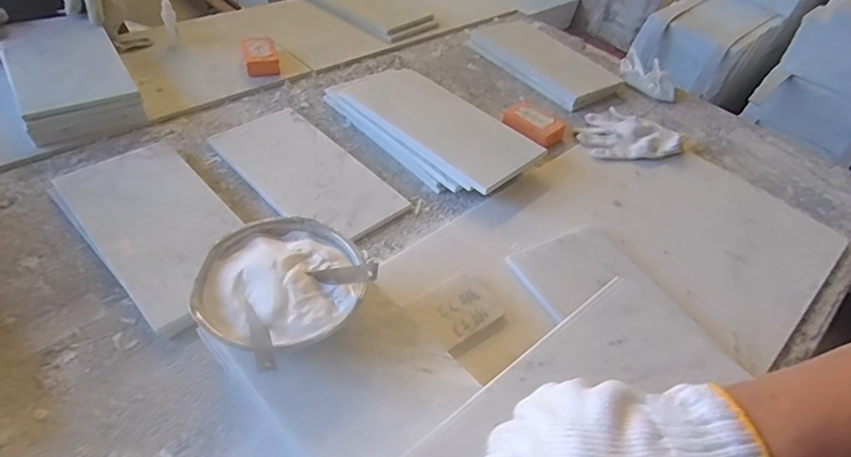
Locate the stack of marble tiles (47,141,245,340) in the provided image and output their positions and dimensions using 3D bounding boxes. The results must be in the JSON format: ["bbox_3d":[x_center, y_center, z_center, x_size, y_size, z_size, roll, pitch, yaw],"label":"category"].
[{"bbox_3d":[-0.328,-0.007,0.642,0.291,0.027,0.153,37,52,26],"label":"stack of marble tiles"}]

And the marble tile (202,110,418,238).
[{"bbox_3d":[-0.175,-0.087,0.753,0.151,0.007,0.297,-31,56,-32],"label":"marble tile"}]

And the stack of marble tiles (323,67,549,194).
[{"bbox_3d":[-0.001,-0.169,0.834,0.360,0.049,0.172,36,51,26],"label":"stack of marble tiles"}]

